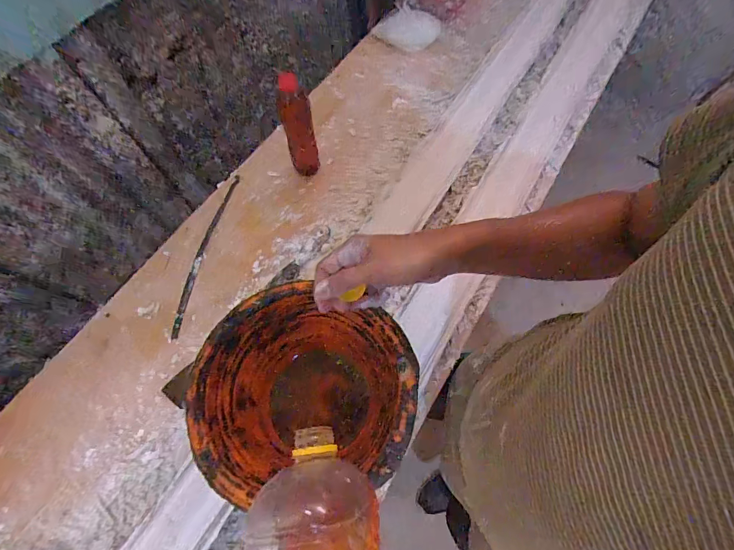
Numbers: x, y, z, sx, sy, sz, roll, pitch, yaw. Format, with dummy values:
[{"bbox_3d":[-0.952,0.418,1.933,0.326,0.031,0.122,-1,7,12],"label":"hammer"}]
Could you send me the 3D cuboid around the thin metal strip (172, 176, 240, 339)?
[{"bbox_3d":[-0.321,-0.052,0.729,0.024,0.009,0.356,10,67,7],"label":"thin metal strip"}]

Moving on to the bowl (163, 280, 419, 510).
[{"bbox_3d":[-0.062,0.163,0.488,0.233,0.167,0.235,0,68,1],"label":"bowl"}]

